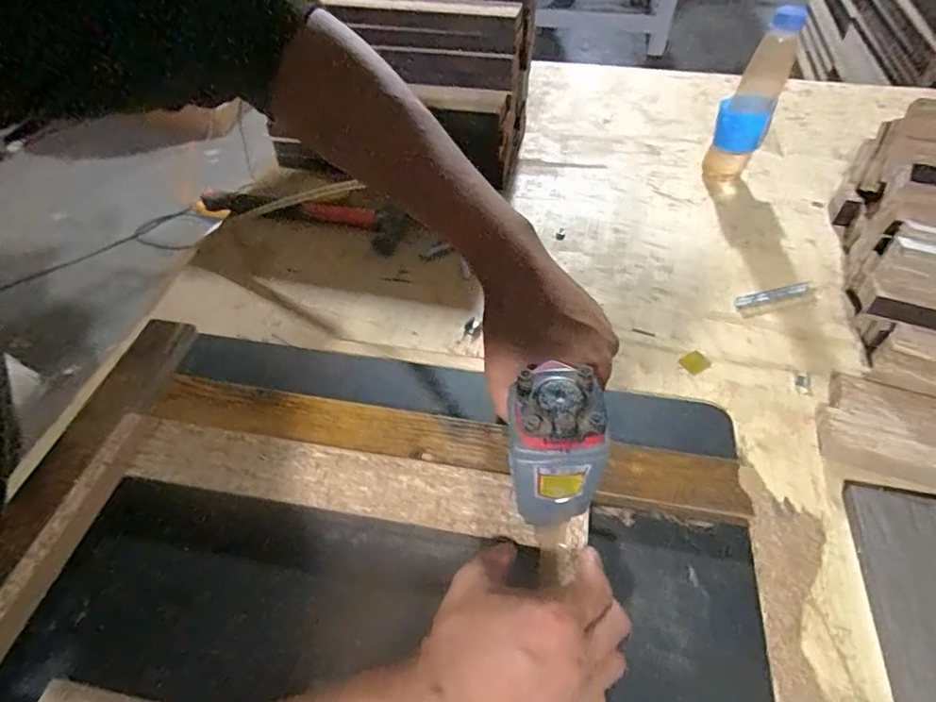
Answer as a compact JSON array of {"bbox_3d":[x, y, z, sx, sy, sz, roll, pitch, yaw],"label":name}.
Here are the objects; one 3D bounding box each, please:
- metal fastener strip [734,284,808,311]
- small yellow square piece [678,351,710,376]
[{"bbox_3d":[0.313,-0.058,0.560,0.085,0.007,0.016,-13,49,-10],"label":"metal fastener strip"},{"bbox_3d":[0.215,0.010,0.511,0.025,0.004,0.022,-26,52,-20],"label":"small yellow square piece"}]

